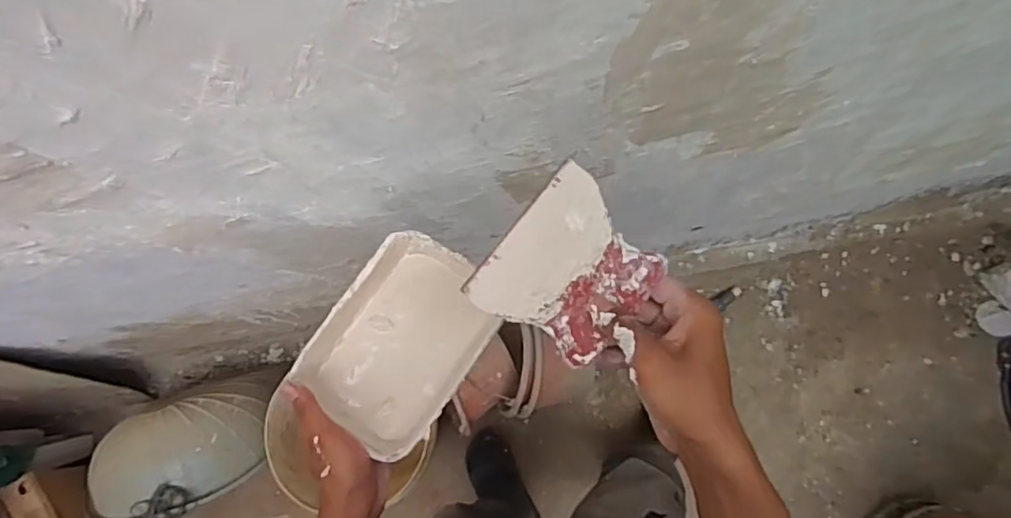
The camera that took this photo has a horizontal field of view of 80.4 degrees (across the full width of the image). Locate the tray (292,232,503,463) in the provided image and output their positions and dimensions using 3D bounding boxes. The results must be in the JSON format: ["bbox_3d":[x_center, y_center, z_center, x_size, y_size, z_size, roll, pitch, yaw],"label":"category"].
[{"bbox_3d":[-0.089,0.072,0.505,0.121,0.051,0.167,32,79,7],"label":"tray"}]

